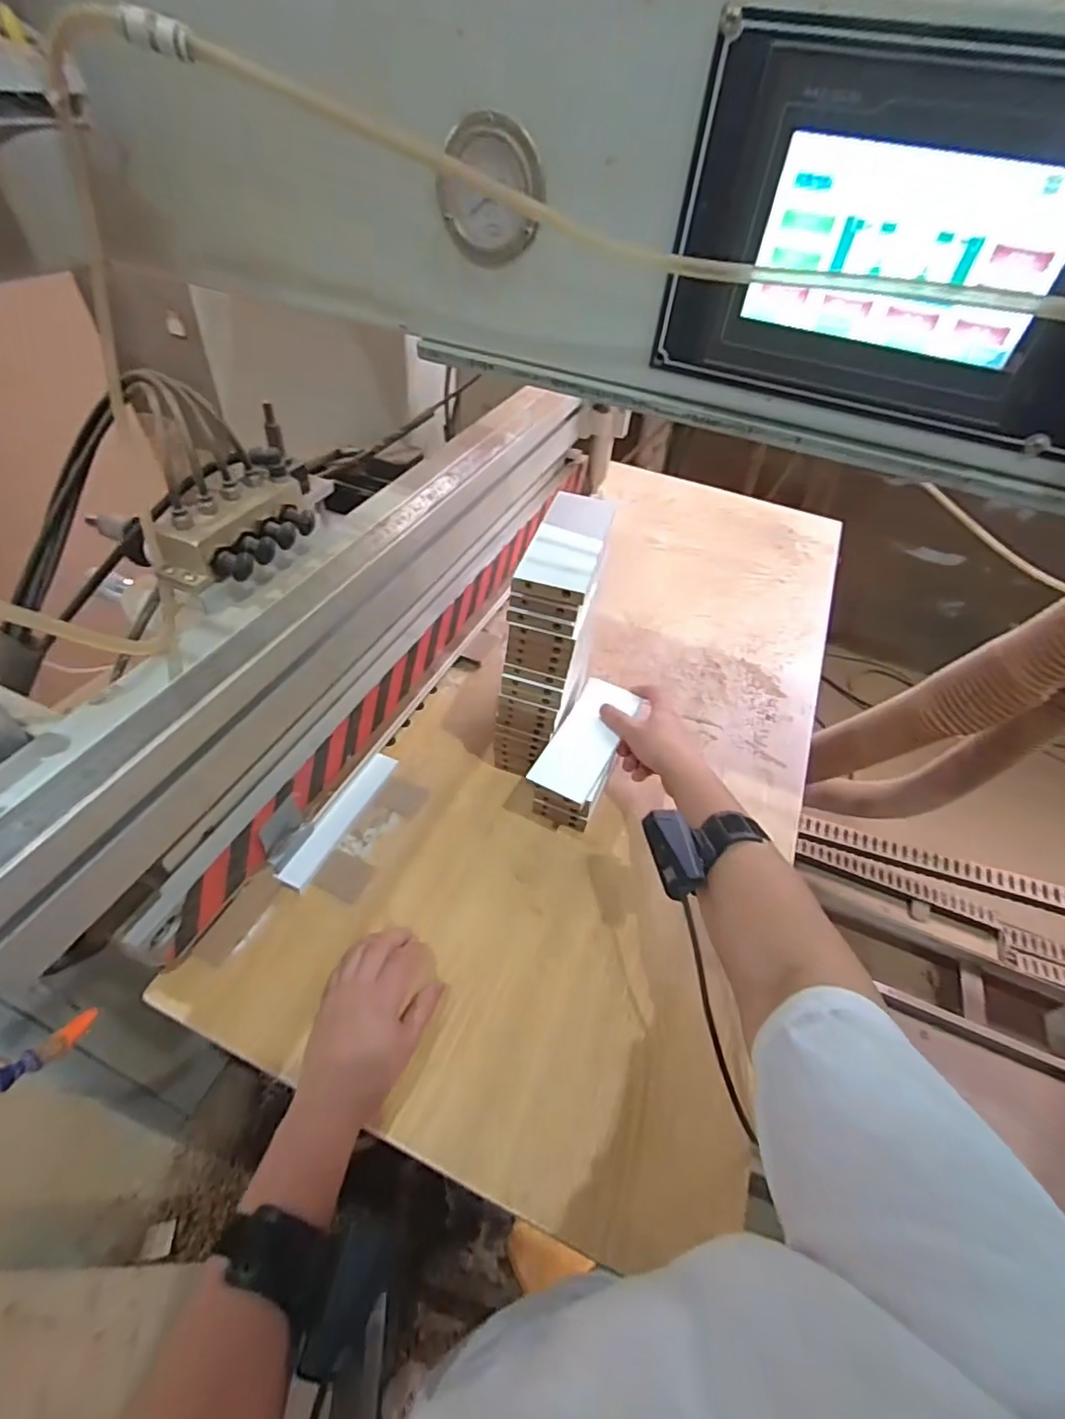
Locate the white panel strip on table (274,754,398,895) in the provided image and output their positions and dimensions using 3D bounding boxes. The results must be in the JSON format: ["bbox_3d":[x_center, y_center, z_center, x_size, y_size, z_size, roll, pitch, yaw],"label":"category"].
[{"bbox_3d":[-0.191,0.108,0.609,0.024,0.018,0.165,22,48,13],"label":"white panel strip on table"}]

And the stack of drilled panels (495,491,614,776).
[{"bbox_3d":[0.023,-0.071,0.621,0.068,0.239,0.158,18,47,10],"label":"stack of drilled panels"}]

